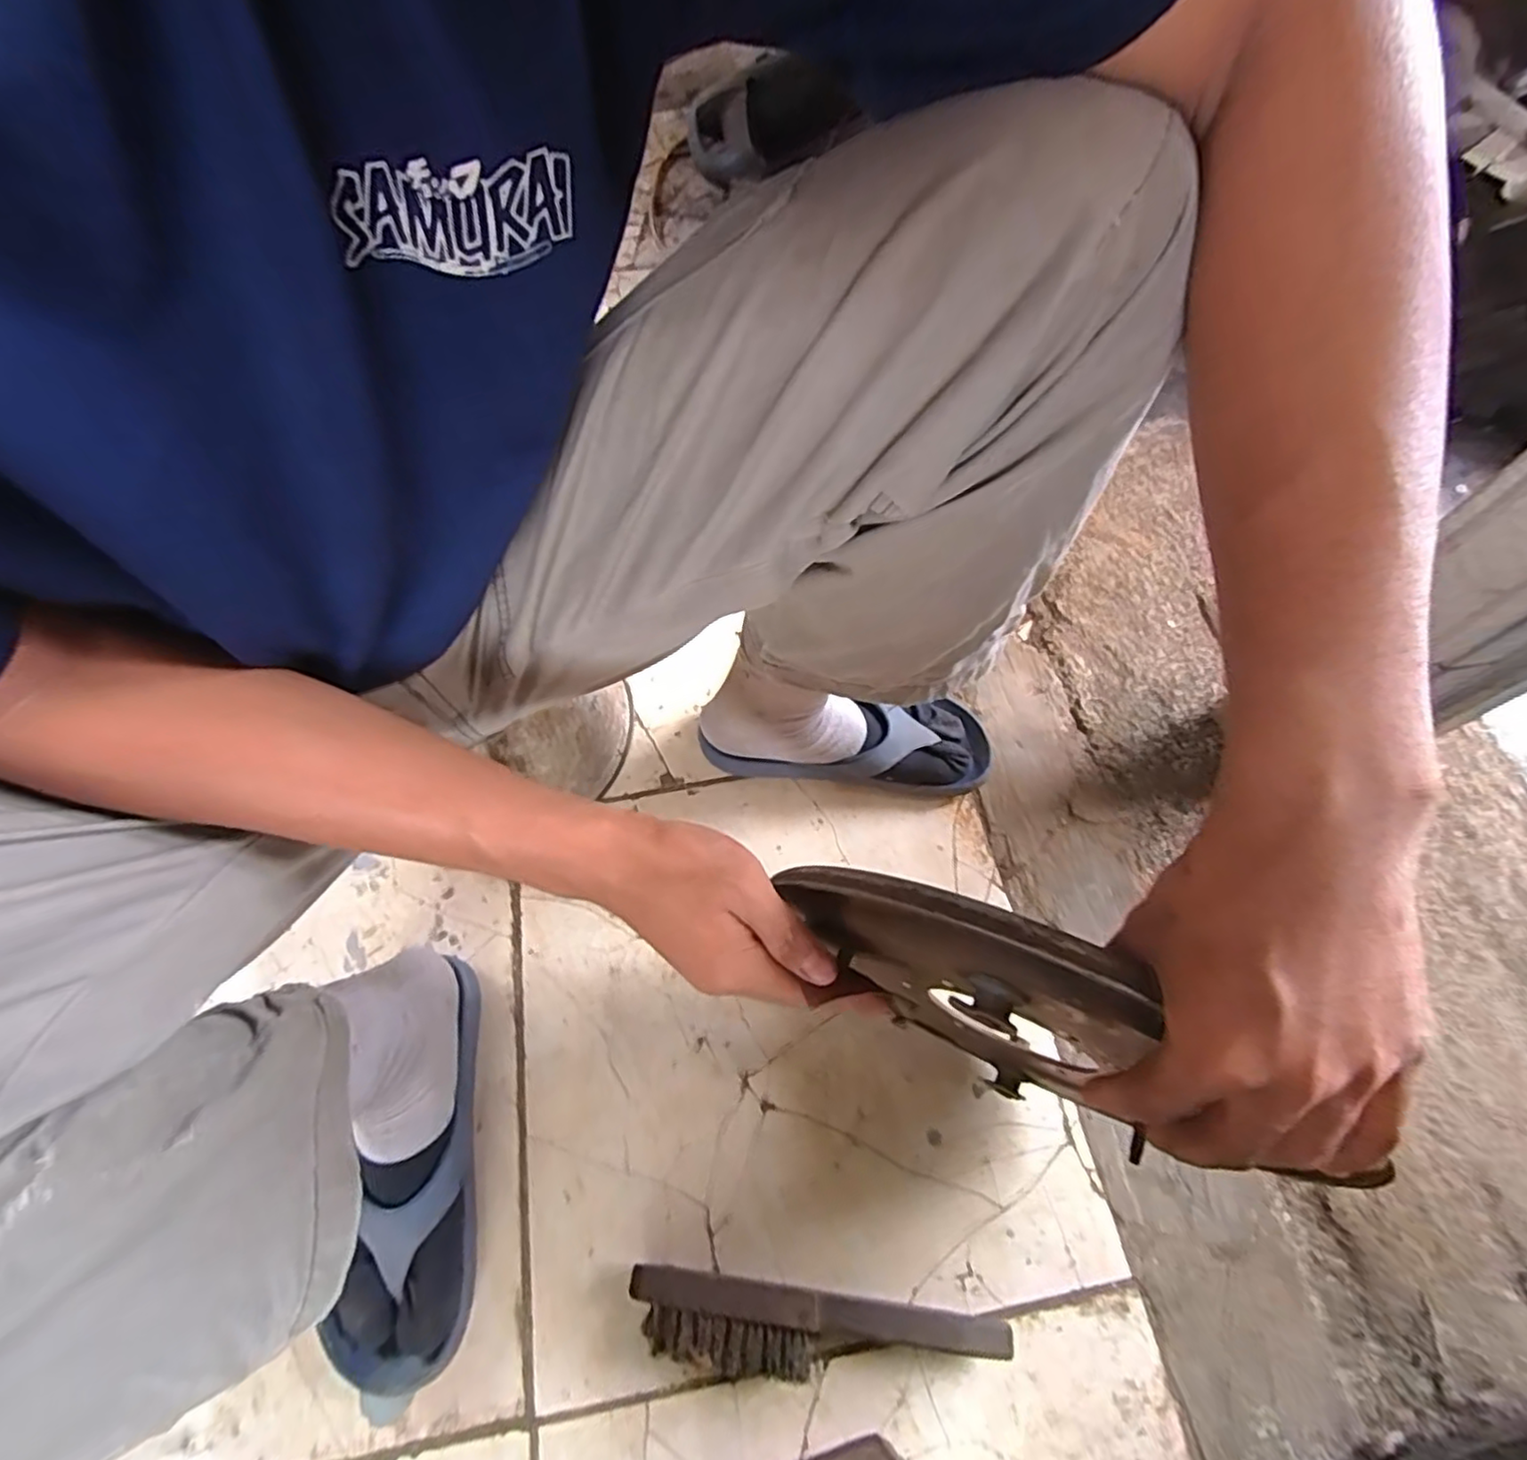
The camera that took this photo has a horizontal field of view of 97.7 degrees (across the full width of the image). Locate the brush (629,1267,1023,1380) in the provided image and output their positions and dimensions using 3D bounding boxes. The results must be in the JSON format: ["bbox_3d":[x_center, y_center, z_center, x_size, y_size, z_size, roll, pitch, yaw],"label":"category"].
[{"bbox_3d":[0.033,0.383,0.425,0.234,0.035,0.043,6,63,4],"label":"brush"}]

